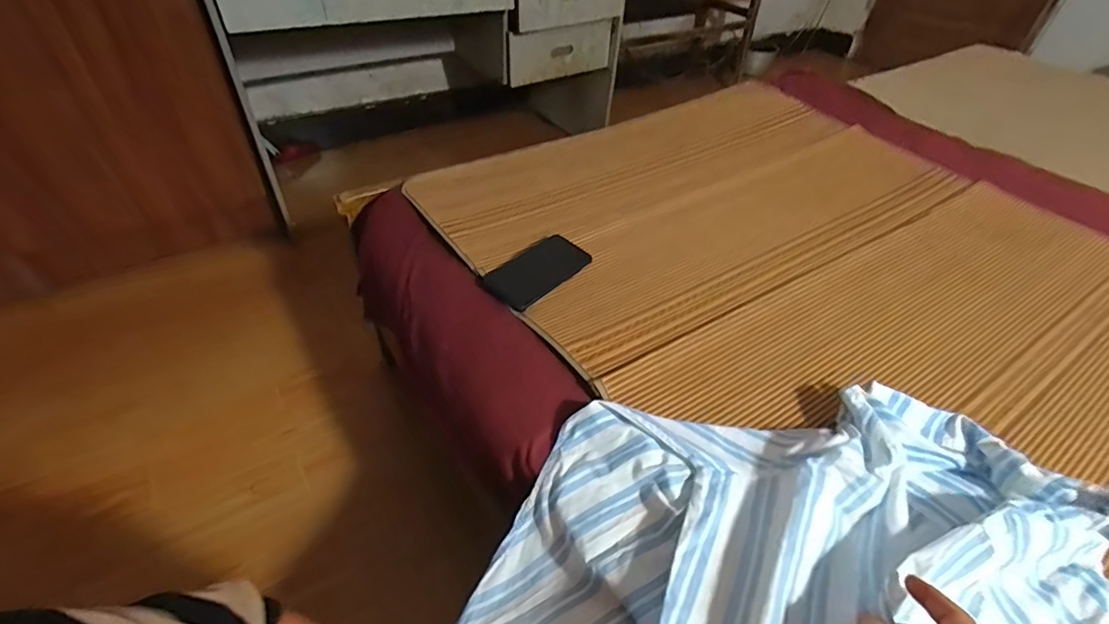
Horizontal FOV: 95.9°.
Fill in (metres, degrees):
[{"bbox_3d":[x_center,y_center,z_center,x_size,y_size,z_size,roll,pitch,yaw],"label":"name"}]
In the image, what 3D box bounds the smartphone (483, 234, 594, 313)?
[{"bbox_3d":[-0.027,-0.062,0.723,0.090,0.010,0.156,35,53,27],"label":"smartphone"}]

